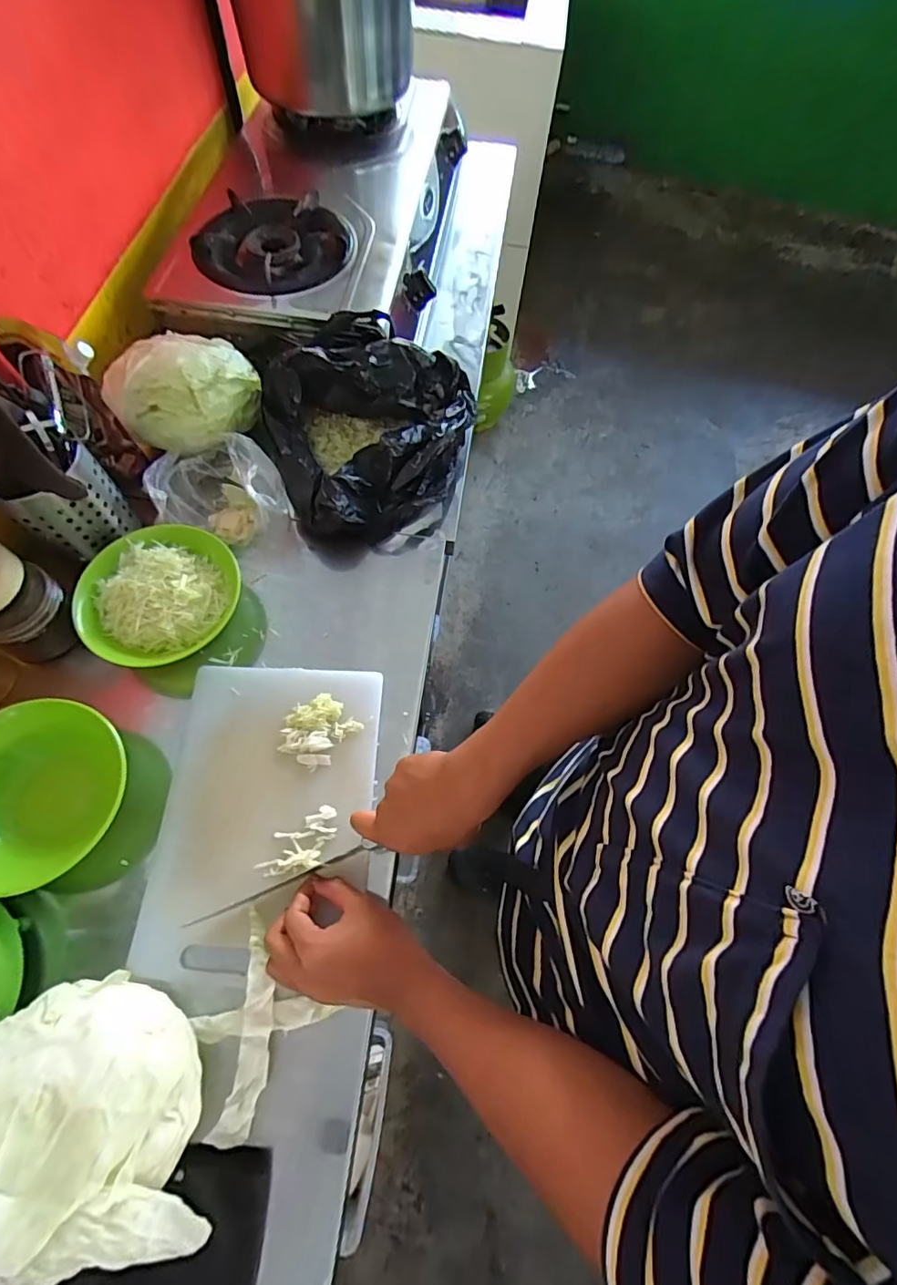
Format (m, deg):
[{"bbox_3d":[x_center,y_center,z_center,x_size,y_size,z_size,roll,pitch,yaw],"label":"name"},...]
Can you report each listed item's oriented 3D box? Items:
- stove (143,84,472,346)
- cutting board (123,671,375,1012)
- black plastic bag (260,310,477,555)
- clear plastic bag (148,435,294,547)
[{"bbox_3d":[-0.208,-0.684,0.827,0.399,0.104,0.592,9,65,1],"label":"stove"},{"bbox_3d":[-0.184,0.175,0.532,0.206,0.020,0.316,3,65,-2],"label":"cutting board"},{"bbox_3d":[-0.109,-0.266,0.679,0.239,0.139,0.278,15,65,4],"label":"black plastic bag"},{"bbox_3d":[-0.267,-0.188,0.636,0.147,0.086,0.112,5,65,-1],"label":"clear plastic bag"}]

